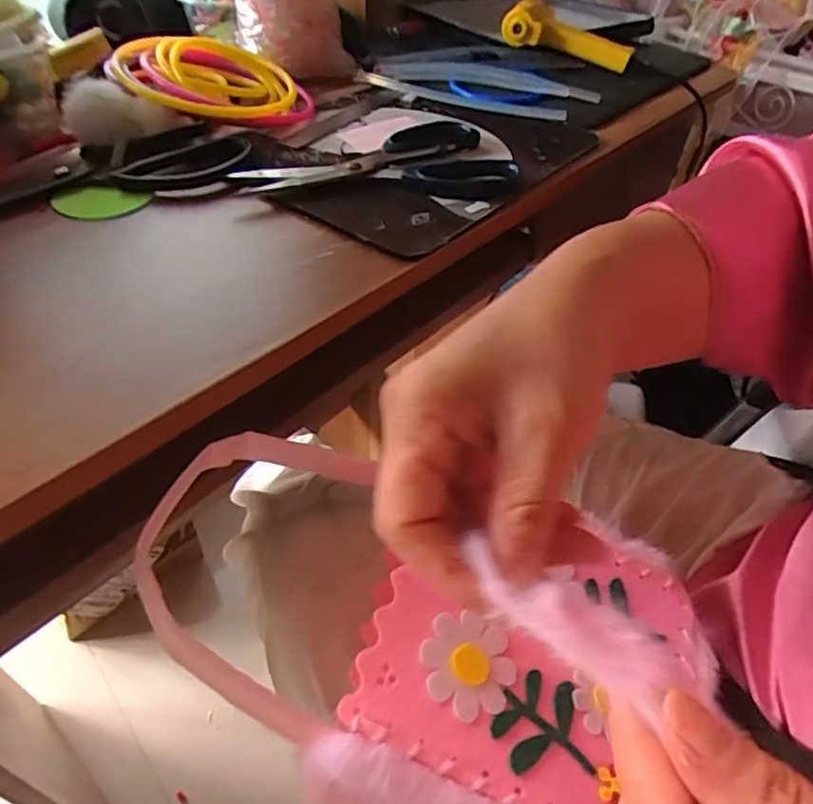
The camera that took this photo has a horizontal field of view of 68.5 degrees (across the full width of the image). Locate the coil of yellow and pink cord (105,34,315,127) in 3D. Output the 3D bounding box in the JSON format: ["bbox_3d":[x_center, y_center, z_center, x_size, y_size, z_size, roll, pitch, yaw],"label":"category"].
[{"bbox_3d":[-0.144,-0.245,0.455,0.147,0.042,0.124,-26,51,-27],"label":"coil of yellow and pink cord"}]

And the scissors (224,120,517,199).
[{"bbox_3d":[-0.021,-0.167,0.409,0.175,0.009,0.109,-4,45,-8],"label":"scissors"}]

